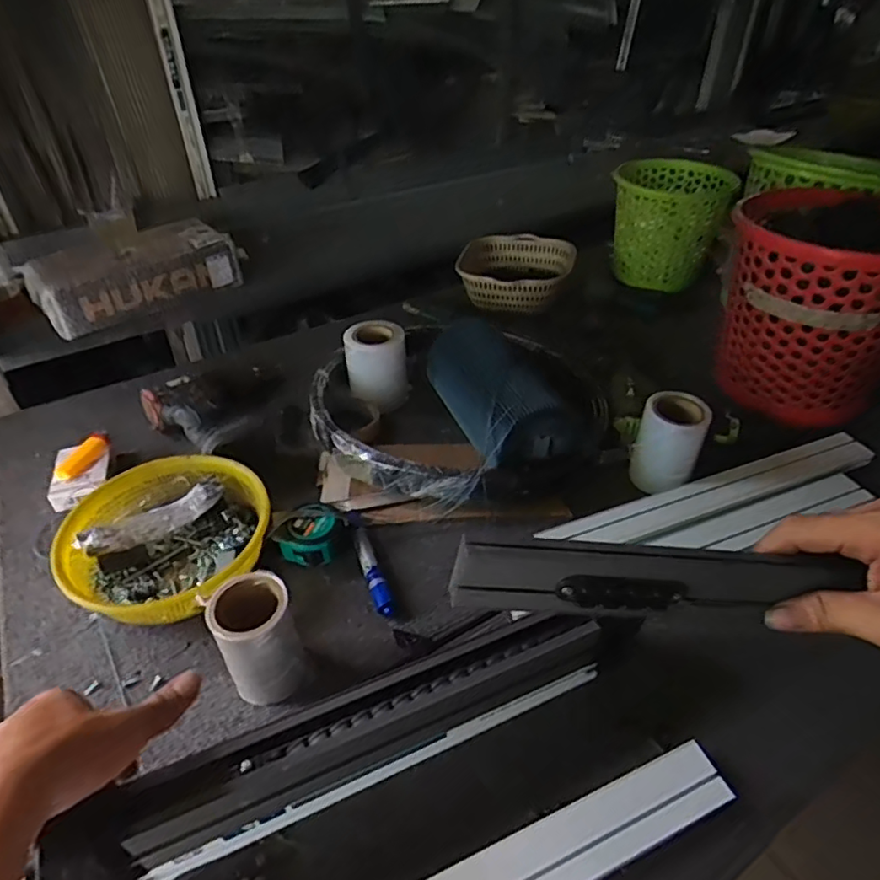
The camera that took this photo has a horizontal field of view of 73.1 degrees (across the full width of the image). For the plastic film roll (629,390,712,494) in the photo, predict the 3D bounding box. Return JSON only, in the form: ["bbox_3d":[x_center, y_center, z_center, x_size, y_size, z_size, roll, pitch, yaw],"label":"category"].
[{"bbox_3d":[0.262,0.004,0.684,0.075,0.100,0.066,10,41,12],"label":"plastic film roll"}]

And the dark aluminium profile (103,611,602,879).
[{"bbox_3d":[-0.039,0.216,0.445,0.366,0.100,0.042,-17,43,-18],"label":"dark aluminium profile"}]

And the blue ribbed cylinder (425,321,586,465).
[{"bbox_3d":[0.069,-0.069,0.753,0.118,0.096,0.265,-13,42,-14],"label":"blue ribbed cylinder"}]

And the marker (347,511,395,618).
[{"bbox_3d":[-0.073,0.125,0.610,0.018,0.023,0.125,-15,42,-16],"label":"marker"}]

